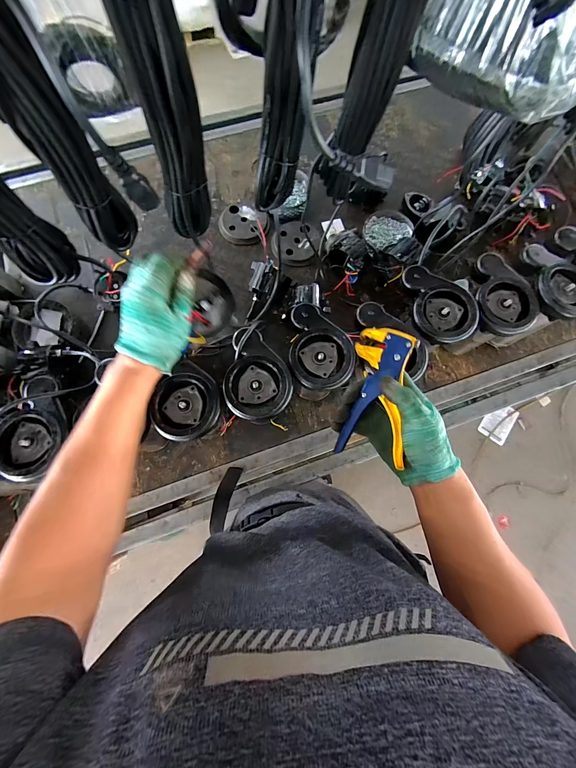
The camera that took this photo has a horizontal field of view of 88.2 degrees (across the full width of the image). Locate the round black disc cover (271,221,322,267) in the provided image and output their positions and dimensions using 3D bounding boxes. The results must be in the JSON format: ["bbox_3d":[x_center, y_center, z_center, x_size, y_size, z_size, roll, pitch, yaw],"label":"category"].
[{"bbox_3d":[0.021,-0.374,0.790,0.126,0.027,0.125,0,76,0],"label":"round black disc cover"}]

